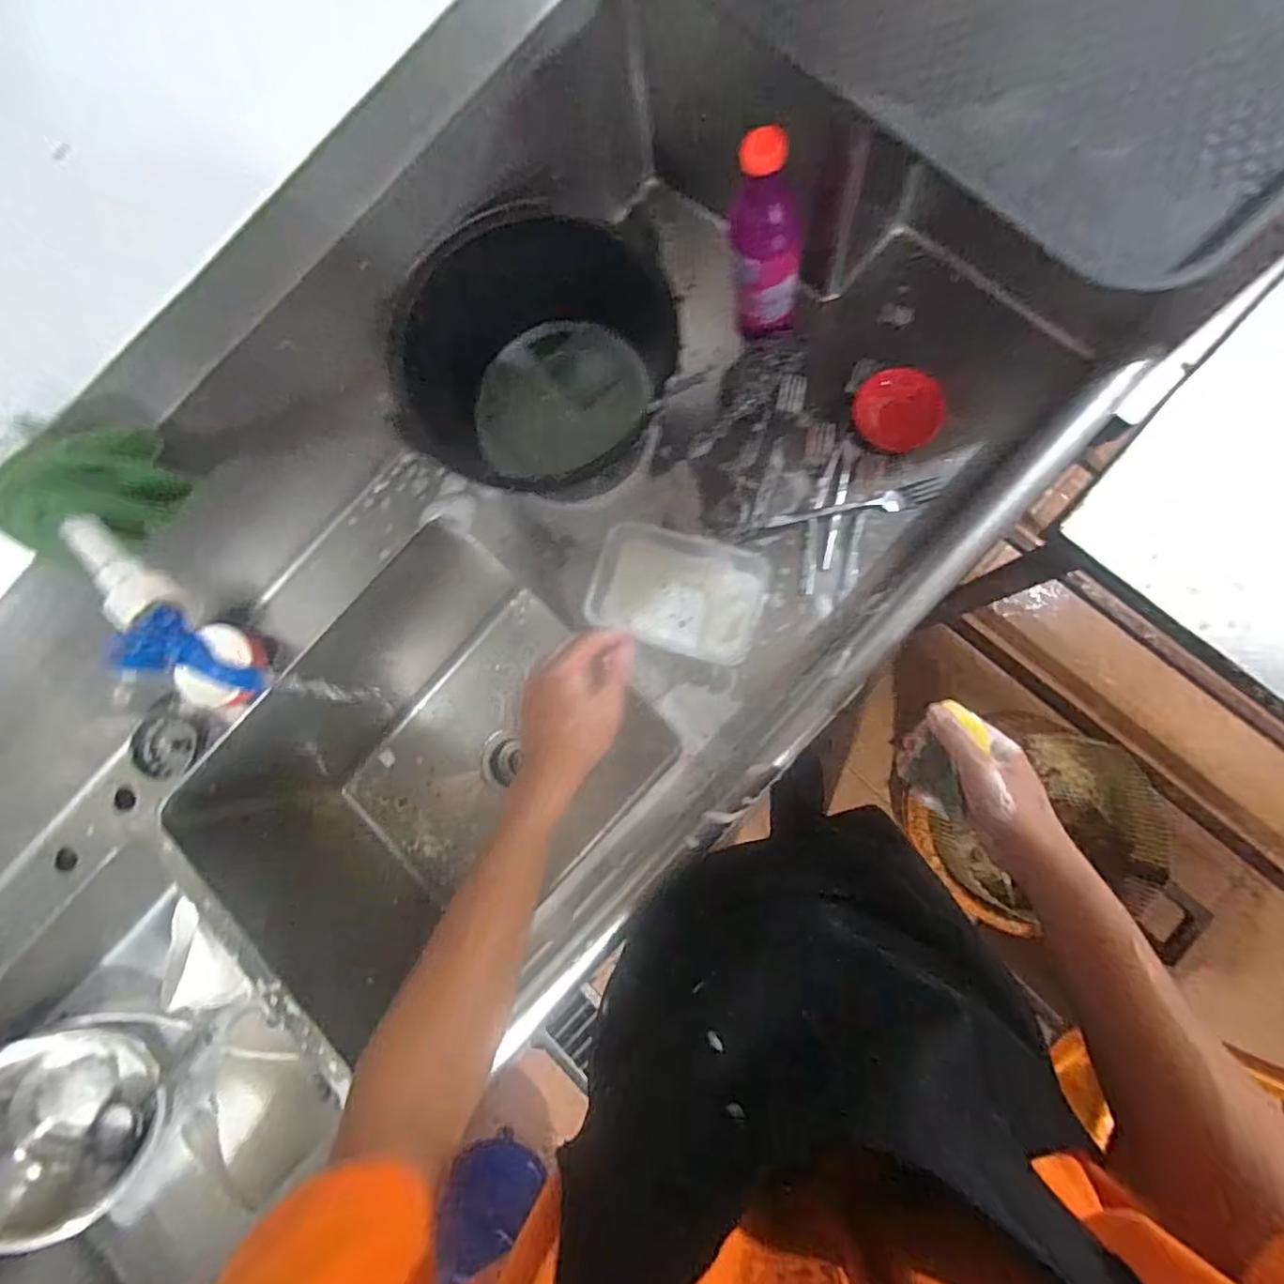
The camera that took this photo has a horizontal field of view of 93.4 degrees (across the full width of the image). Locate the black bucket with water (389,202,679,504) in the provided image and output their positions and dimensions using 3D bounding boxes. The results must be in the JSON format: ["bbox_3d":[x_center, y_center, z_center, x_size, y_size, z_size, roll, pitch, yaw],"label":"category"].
[{"bbox_3d":[-0.099,-0.298,0.636,0.235,0.158,0.256,-1,83,7],"label":"black bucket with water"}]

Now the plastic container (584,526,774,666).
[{"bbox_3d":[0.040,-0.053,0.639,0.173,0.059,0.127,16,85,8],"label":"plastic container"}]

